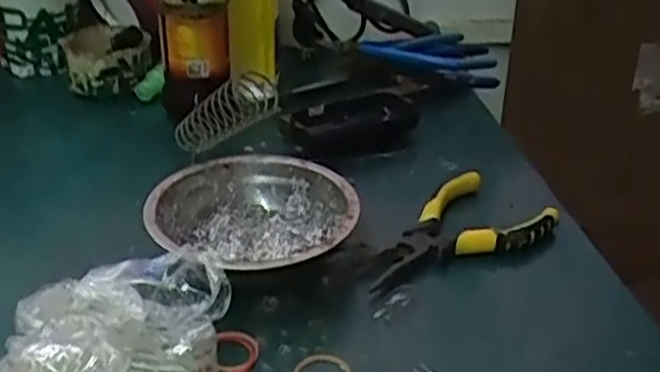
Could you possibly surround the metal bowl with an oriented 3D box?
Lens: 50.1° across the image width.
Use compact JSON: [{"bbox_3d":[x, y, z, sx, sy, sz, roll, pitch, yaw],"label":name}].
[{"bbox_3d":[-0.049,0.027,0.443,0.120,0.045,0.118,2,29,-1],"label":"metal bowl"}]

